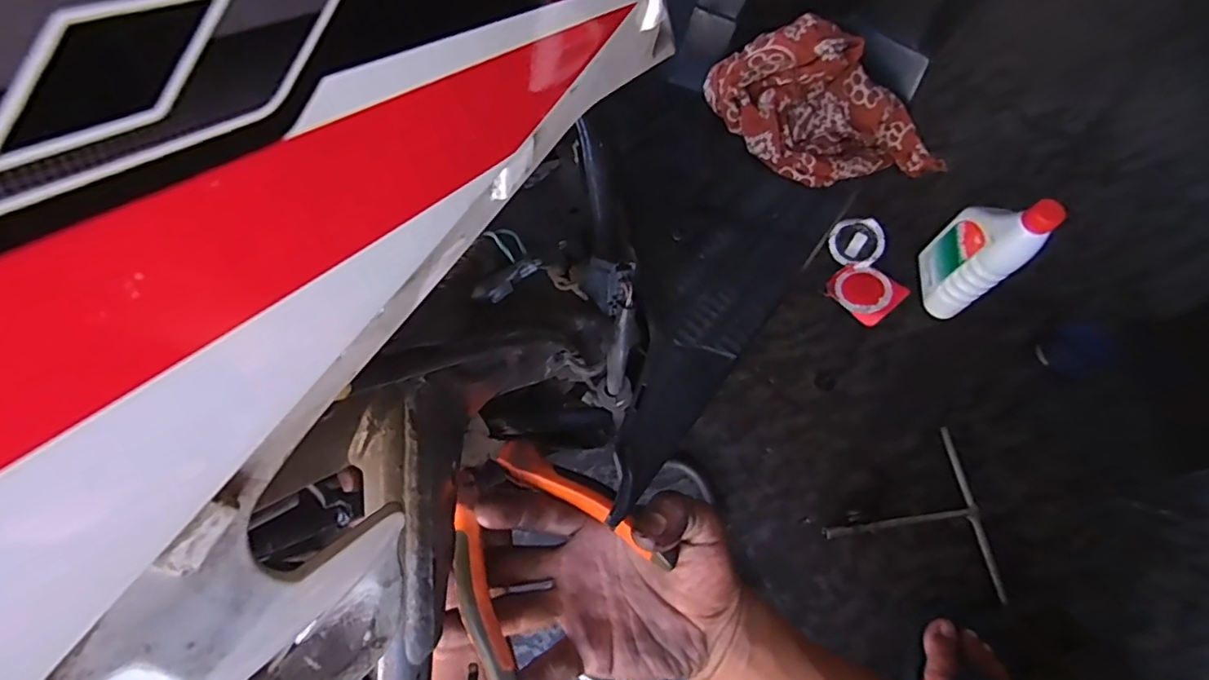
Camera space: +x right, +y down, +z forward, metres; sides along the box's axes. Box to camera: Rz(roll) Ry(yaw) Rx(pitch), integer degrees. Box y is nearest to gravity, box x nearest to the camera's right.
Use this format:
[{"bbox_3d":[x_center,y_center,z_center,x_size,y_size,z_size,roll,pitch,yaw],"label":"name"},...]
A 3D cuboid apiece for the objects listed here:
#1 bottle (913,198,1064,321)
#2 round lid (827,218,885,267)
[{"bbox_3d":[0.424,-0.105,0.666,0.043,0.197,0.091,5,68,2],"label":"bottle"},{"bbox_3d":[0.328,-0.127,0.770,0.065,0.022,0.063,-5,79,27],"label":"round lid"}]

